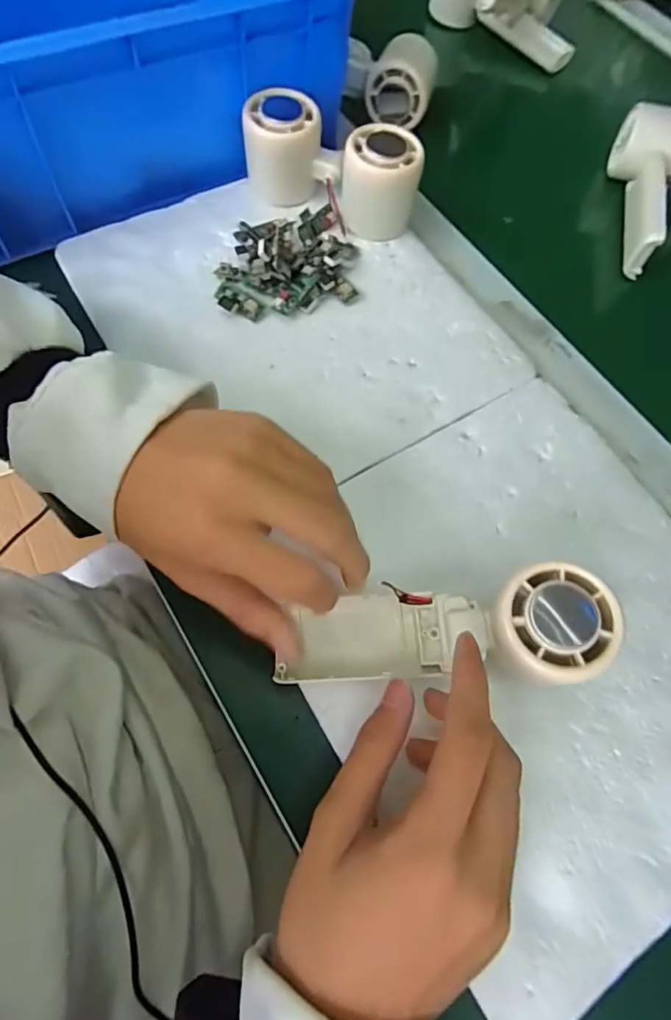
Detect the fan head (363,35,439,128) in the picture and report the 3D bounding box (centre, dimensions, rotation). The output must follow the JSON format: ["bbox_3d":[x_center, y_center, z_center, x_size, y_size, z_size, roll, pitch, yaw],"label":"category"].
[{"bbox_3d":[0.059,-0.382,0.461,0.054,0.044,0.052,20,67,7],"label":"fan head"}]

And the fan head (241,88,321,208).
[{"bbox_3d":[-0.041,-0.274,0.391,0.056,0.053,0.052,-12,67,-7],"label":"fan head"}]

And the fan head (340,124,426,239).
[{"bbox_3d":[0.033,-0.243,0.386,0.056,0.057,0.053,2,67,-1],"label":"fan head"}]

